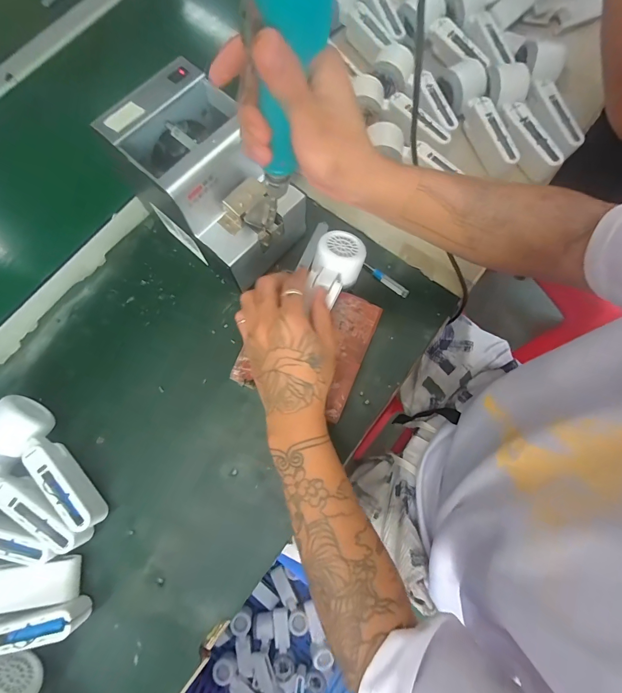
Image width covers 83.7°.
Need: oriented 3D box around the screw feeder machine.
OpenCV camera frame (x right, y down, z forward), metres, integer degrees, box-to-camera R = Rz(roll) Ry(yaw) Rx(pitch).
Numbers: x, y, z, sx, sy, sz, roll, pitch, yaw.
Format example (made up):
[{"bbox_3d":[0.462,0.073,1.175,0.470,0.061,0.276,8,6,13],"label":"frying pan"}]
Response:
[{"bbox_3d":[-0.108,-0.183,0.403,0.170,0.146,0.122,44,81,11],"label":"screw feeder machine"}]

